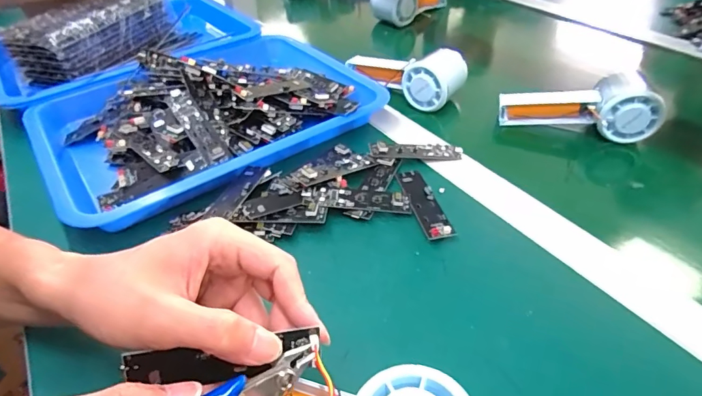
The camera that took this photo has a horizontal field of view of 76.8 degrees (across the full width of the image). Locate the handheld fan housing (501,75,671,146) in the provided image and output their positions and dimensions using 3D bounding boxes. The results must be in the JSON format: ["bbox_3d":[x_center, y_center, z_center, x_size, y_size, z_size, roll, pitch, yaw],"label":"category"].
[{"bbox_3d":[0.242,-0.102,0.469,0.151,0.050,0.058,15,44,20],"label":"handheld fan housing"}]

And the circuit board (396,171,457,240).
[{"bbox_3d":[0.063,0.003,0.385,0.023,0.006,0.090,-10,37,-9],"label":"circuit board"}]

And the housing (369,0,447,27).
[{"bbox_3d":[0.100,-0.345,0.771,0.078,0.071,0.143,23,47,27],"label":"housing"}]

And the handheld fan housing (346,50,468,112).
[{"bbox_3d":[0.063,-0.159,0.545,0.146,0.045,0.062,27,49,30],"label":"handheld fan housing"}]

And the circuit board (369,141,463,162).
[{"bbox_3d":[0.064,-0.046,0.434,0.090,0.010,0.025,1,40,-10],"label":"circuit board"}]

